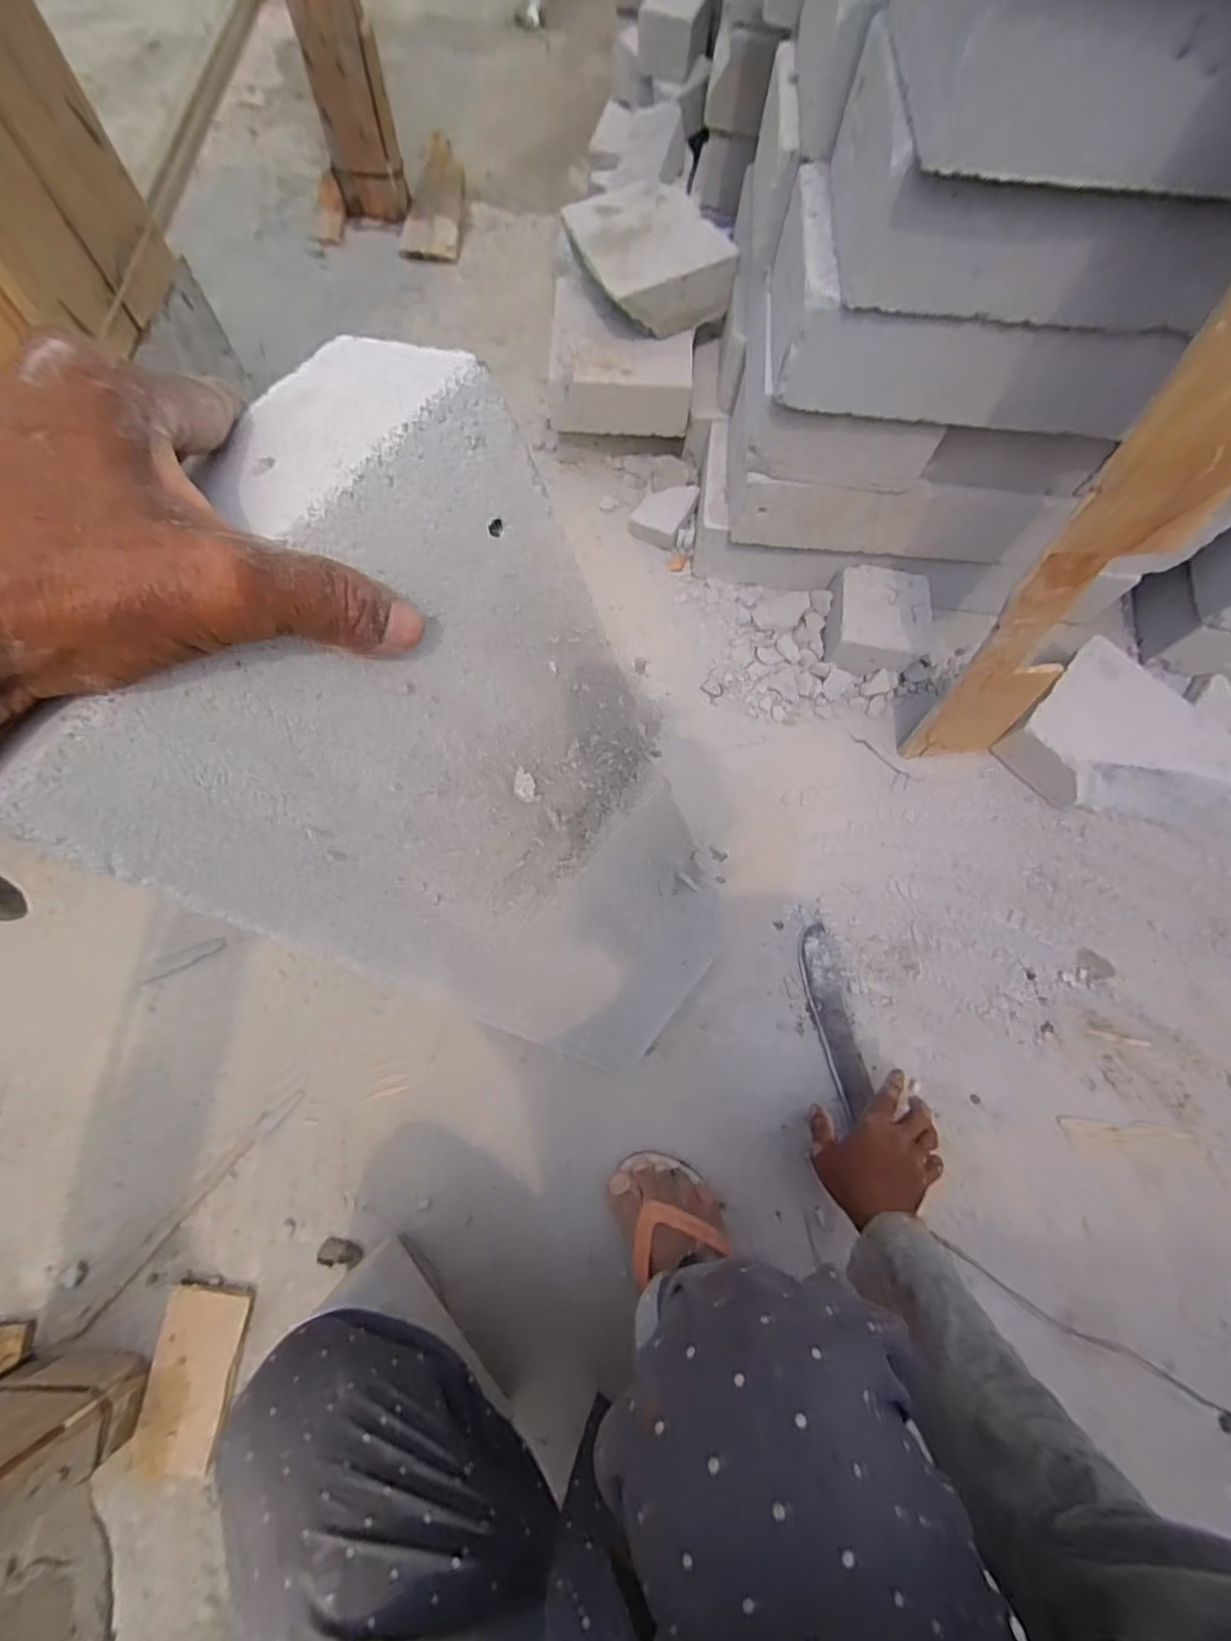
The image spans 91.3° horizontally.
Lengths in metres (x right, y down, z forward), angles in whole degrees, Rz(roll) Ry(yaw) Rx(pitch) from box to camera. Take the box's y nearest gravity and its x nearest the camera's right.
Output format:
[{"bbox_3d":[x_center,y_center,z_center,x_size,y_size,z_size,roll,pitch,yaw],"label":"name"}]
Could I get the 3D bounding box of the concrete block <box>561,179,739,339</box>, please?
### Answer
[{"bbox_3d":[0.042,-0.796,0.860,0.193,0.081,0.209,-22,73,-10],"label":"concrete block"}]

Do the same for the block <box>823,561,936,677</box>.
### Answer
[{"bbox_3d":[0.369,-0.276,0.842,0.127,0.063,0.134,9,71,1],"label":"block"}]

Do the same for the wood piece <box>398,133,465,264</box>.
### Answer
[{"bbox_3d":[-0.343,-1.201,1.158,0.103,0.013,0.349,0,71,-2],"label":"wood piece"}]

